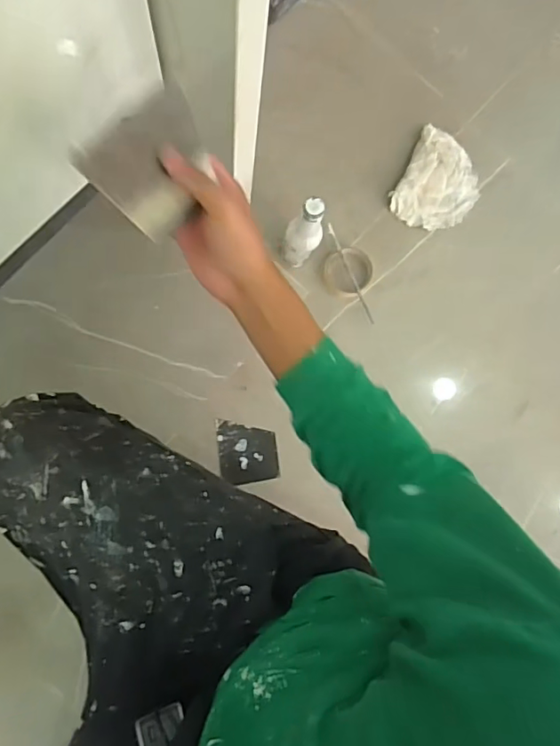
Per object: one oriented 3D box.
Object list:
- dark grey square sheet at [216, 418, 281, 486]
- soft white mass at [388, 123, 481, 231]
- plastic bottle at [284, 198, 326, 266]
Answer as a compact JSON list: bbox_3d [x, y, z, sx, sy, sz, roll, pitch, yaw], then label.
[{"bbox_3d":[-0.053,0.131,0.881,0.097,0.008,0.105,-5,84,-7],"label":"dark grey square sheet"},{"bbox_3d":[0.286,-0.338,0.948,0.144,0.043,0.174,29,82,-2],"label":"soft white mass"},{"bbox_3d":[0.036,-0.210,0.812,0.050,0.180,0.045,23,82,-3],"label":"plastic bottle"}]

